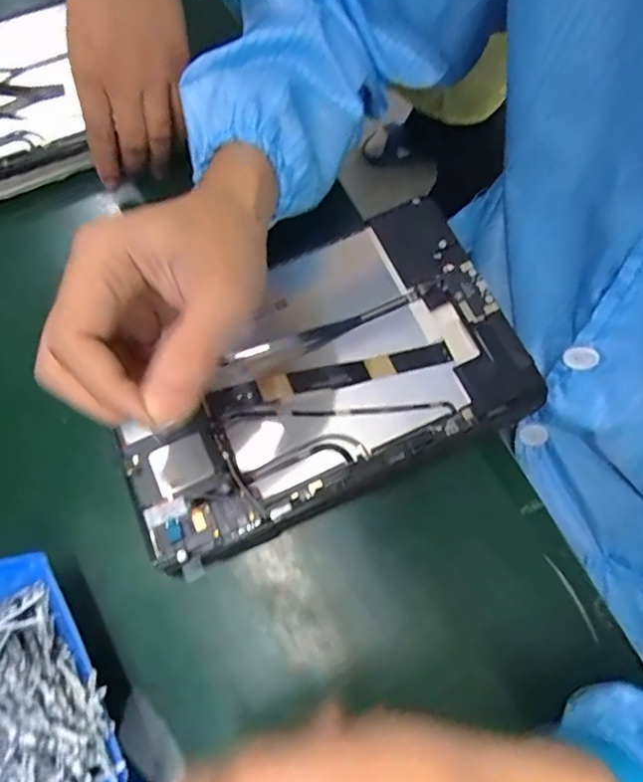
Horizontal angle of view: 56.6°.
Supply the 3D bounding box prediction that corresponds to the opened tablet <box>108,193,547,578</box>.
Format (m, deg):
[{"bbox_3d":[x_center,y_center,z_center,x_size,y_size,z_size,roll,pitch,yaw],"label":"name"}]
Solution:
[{"bbox_3d":[-0.007,-0.010,0.351,0.237,0.016,0.146,-25,72,-7],"label":"opened tablet"}]

